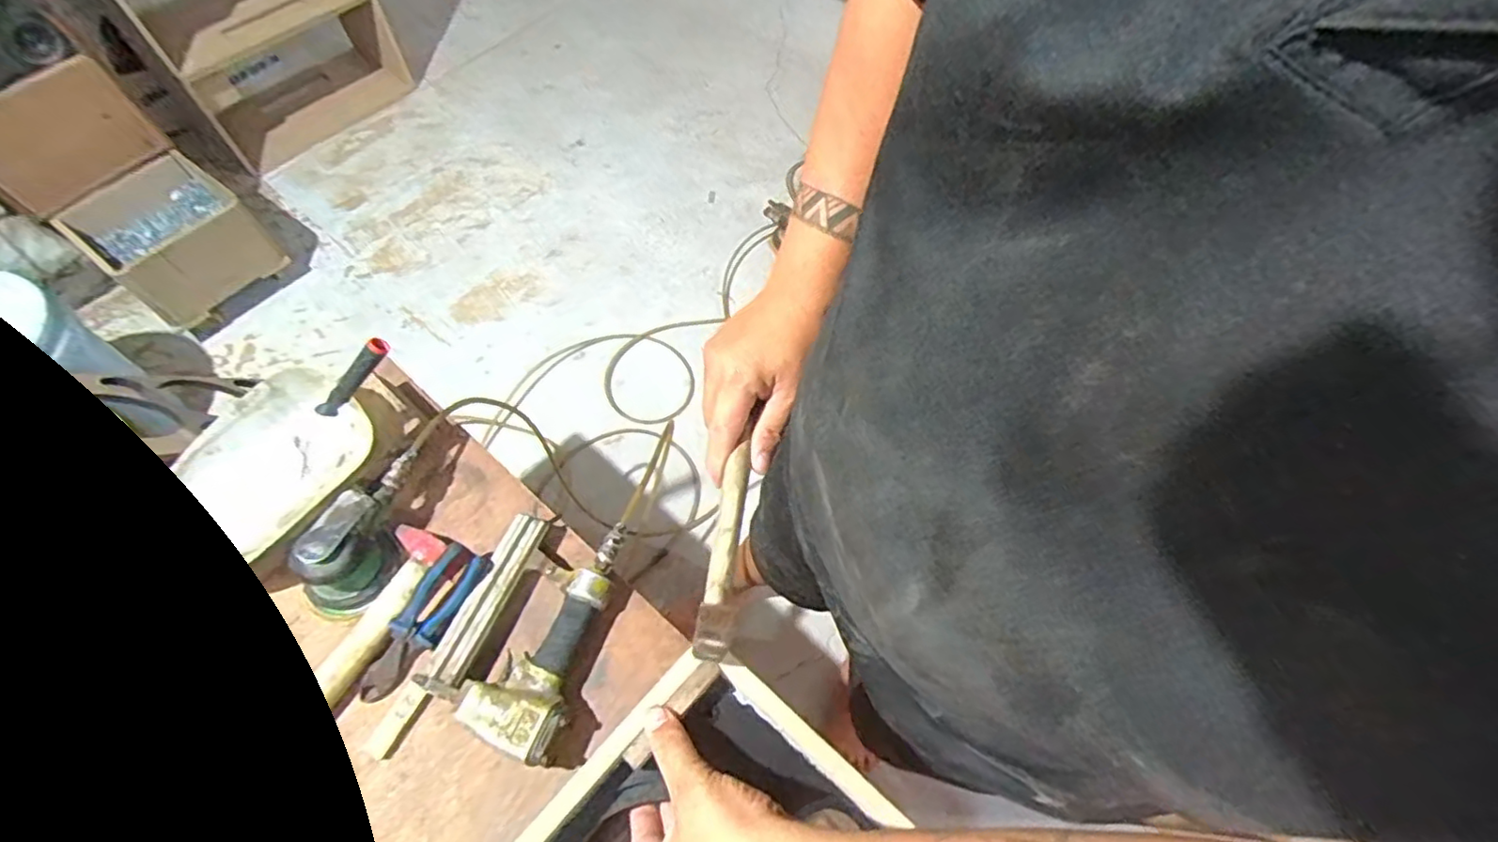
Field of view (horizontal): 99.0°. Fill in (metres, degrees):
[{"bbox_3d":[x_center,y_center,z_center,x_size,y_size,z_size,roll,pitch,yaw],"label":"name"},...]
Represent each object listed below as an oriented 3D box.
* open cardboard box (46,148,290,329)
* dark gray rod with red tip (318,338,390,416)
[{"bbox_3d":[-1.301,-0.421,1.456,0.342,0.178,0.316,39,67,17],"label":"open cardboard box"},{"bbox_3d":[-0.427,-0.044,0.691,0.123,0.022,0.022,-40,70,21],"label":"dark gray rod with red tip"}]

